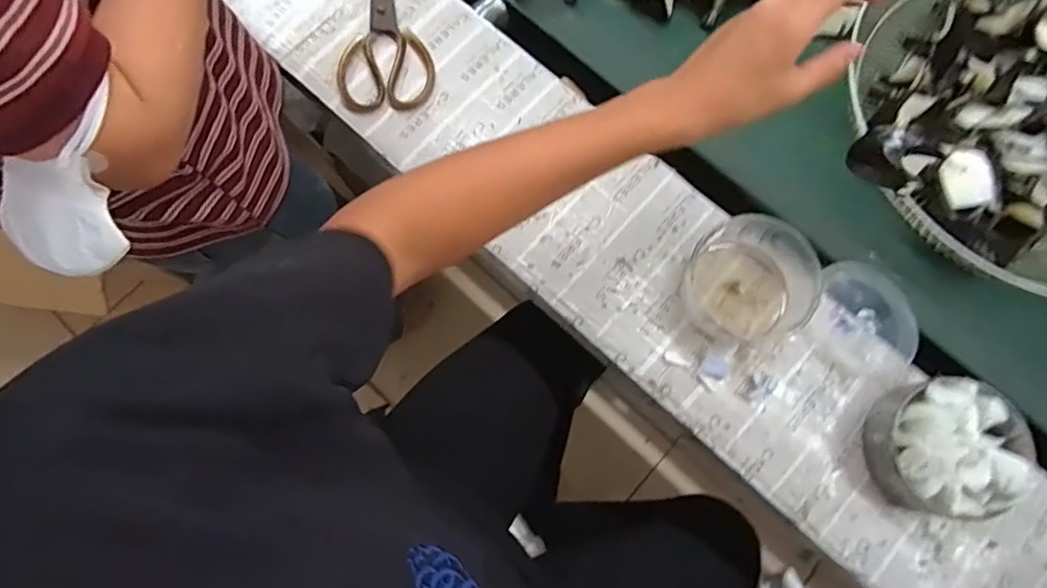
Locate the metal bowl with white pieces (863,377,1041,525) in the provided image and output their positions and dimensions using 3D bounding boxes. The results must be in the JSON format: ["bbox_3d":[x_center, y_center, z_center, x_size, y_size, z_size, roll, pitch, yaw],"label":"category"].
[{"bbox_3d":[0.377,0.135,0.523,0.118,0.077,0.116,0,77,-1],"label":"metal bowl with white pieces"}]

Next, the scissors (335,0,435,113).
[{"bbox_3d":[-0.159,-0.297,0.655,0.103,0.007,0.204,-8,78,-3],"label":"scissors"}]

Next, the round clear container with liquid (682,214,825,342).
[{"bbox_3d":[0.217,-0.015,0.565,0.110,0.062,0.107,0,77,-1],"label":"round clear container with liquid"}]

